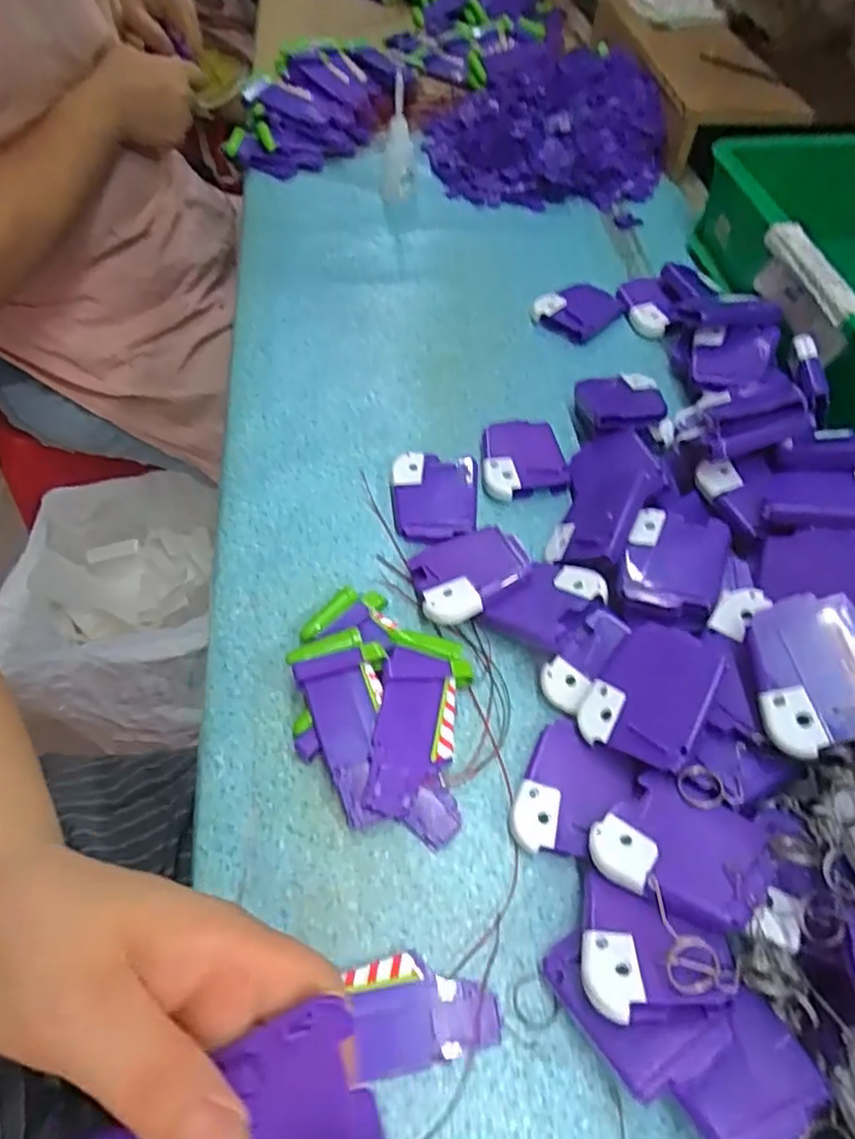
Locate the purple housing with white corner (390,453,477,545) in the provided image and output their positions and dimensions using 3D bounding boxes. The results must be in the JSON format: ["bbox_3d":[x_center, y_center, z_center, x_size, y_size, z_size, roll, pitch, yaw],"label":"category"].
[{"bbox_3d":[0.004,-0.043,0.407,0.051,0.015,0.061,2,56,2],"label":"purple housing with white corner"}]

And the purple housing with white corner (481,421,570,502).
[{"bbox_3d":[0.060,-0.073,0.430,0.053,0.011,0.064,-4,56,-2],"label":"purple housing with white corner"}]

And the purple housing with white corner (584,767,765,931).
[{"bbox_3d":[0.101,0.111,0.272,0.058,0.008,0.049,21,51,35],"label":"purple housing with white corner"}]

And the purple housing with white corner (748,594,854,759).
[{"bbox_3d":[0.164,0.043,0.283,0.050,0.013,0.062,-10,68,17],"label":"purple housing with white corner"}]

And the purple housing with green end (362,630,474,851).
[{"bbox_3d":[-0.003,0.075,0.318,0.043,0.010,0.095,14,60,-13],"label":"purple housing with green end"}]

